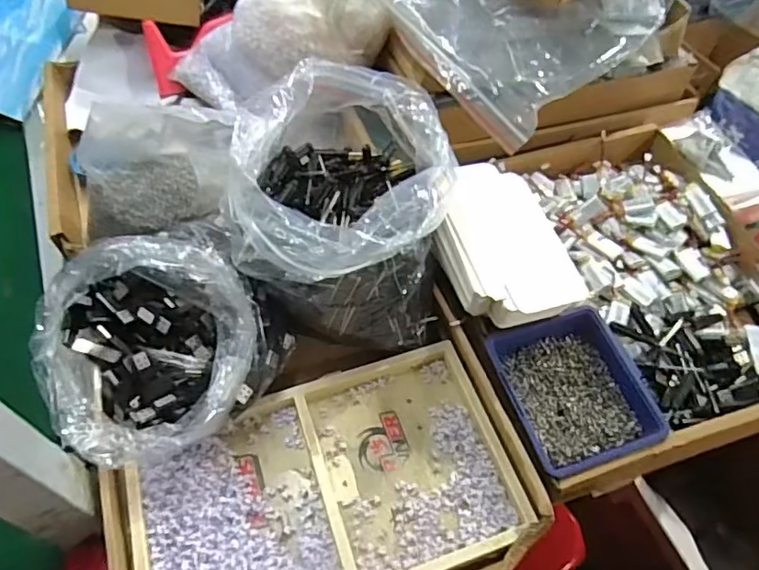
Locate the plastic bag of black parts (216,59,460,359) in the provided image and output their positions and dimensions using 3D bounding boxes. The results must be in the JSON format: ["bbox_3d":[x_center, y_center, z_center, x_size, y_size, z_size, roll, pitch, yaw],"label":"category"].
[{"bbox_3d":[-0.032,-0.071,0.544,0.181,0.186,0.202,2,55,0],"label":"plastic bag of black parts"}]

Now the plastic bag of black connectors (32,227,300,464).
[{"bbox_3d":[-0.200,0.051,0.527,0.204,0.129,0.194,-37,64,-23],"label":"plastic bag of black connectors"}]

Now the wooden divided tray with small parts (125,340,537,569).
[{"bbox_3d":[-0.047,0.180,0.512,0.321,0.027,0.189,-18,58,-13],"label":"wooden divided tray with small parts"}]

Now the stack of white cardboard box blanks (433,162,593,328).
[{"bbox_3d":[0.114,-0.041,0.552,0.108,0.046,0.174,-16,57,-12],"label":"stack of white cardboard box blanks"}]

